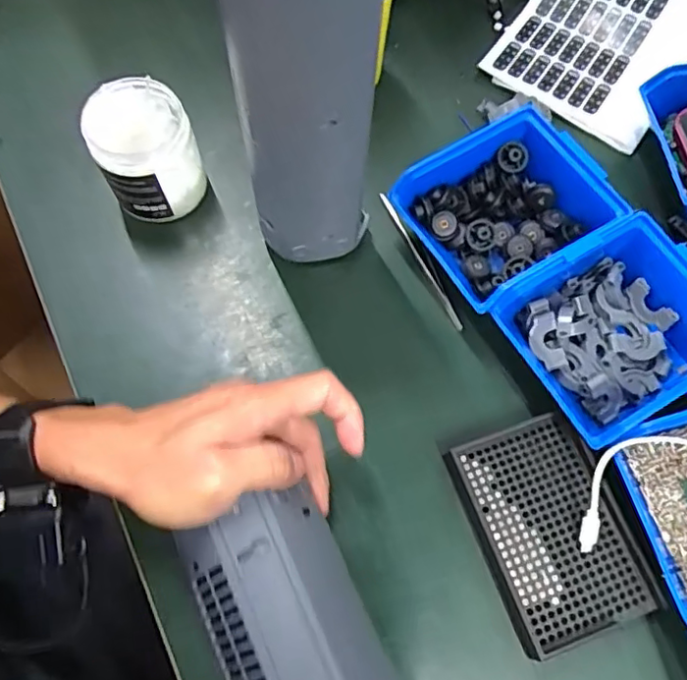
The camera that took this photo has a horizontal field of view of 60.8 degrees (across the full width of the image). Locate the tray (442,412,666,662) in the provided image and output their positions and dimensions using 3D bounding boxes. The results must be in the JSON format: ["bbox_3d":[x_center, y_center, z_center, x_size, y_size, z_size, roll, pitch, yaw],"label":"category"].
[{"bbox_3d":[0.135,0.123,0.382,0.092,0.013,0.134,-20,70,-6],"label":"tray"}]

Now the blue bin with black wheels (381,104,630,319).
[{"bbox_3d":[0.131,-0.098,0.444,0.158,0.066,0.115,-31,71,-9],"label":"blue bin with black wheels"}]

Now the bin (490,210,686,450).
[{"bbox_3d":[0.189,-0.006,0.405,0.133,0.053,0.116,-29,71,-9],"label":"bin"}]

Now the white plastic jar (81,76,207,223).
[{"bbox_3d":[-0.148,-0.142,0.452,0.070,0.097,0.076,-1,69,2],"label":"white plastic jar"}]

